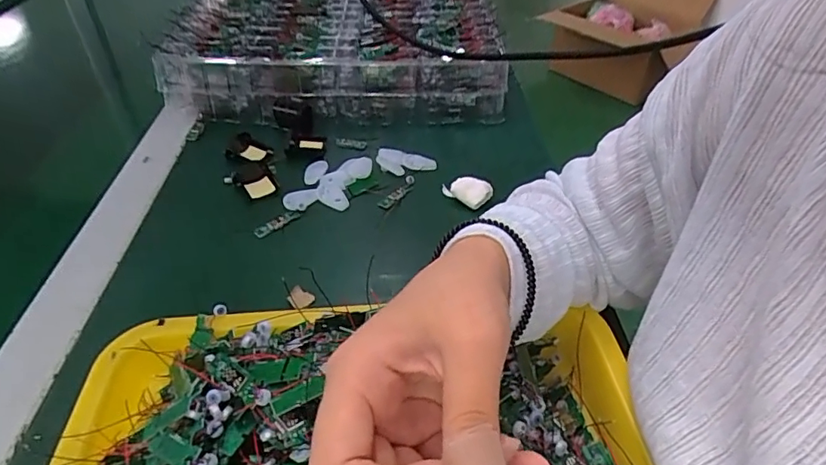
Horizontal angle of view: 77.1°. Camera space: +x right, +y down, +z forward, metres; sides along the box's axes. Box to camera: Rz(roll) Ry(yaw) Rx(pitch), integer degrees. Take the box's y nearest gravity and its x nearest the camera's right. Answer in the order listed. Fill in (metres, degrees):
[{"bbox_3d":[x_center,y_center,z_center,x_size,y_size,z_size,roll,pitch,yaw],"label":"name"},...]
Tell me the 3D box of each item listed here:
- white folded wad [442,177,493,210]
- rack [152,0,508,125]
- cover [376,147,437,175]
[{"bbox_3d":[0.051,-0.036,0.498,0.047,0.030,0.024,6,41,7],"label":"white folded wad"},{"bbox_3d":[-0.095,-0.328,0.791,0.399,0.083,0.533,0,40,-1],"label":"rack"},{"bbox_3d":[-0.007,-0.077,0.548,0.061,0.016,0.026,-1,41,-3],"label":"cover"}]

